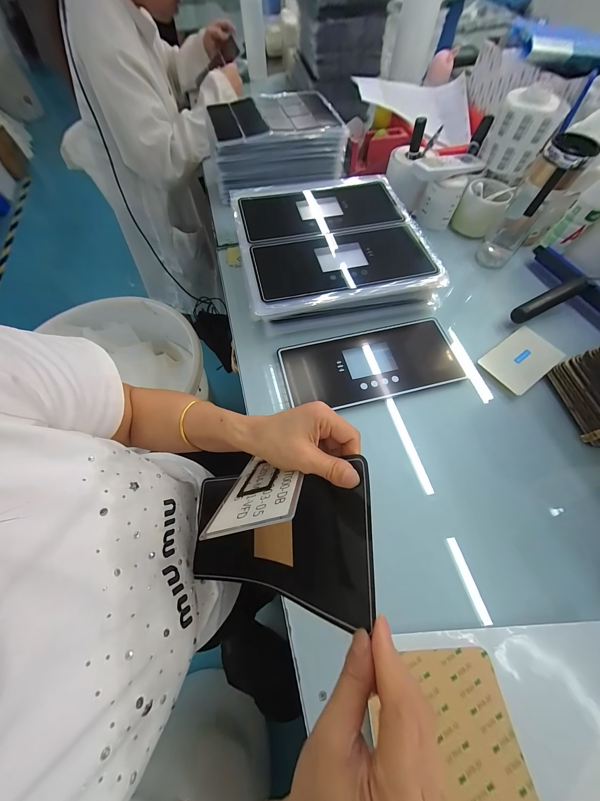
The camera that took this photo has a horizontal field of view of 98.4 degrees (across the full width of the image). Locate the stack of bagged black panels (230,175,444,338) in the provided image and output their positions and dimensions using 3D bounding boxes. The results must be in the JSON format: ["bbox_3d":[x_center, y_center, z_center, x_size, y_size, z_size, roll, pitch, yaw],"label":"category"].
[{"bbox_3d":[0.054,-0.279,0.475,0.318,0.063,0.302,-12,66,-5],"label":"stack of bagged black panels"}]

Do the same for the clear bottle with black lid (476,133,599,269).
[{"bbox_3d":[0.386,-0.322,0.450,0.063,0.183,0.056,37,71,15],"label":"clear bottle with black lid"}]

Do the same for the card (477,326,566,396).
[{"bbox_3d":[0.365,-0.069,0.425,0.125,0.008,0.078,-32,70,-14],"label":"card"}]

